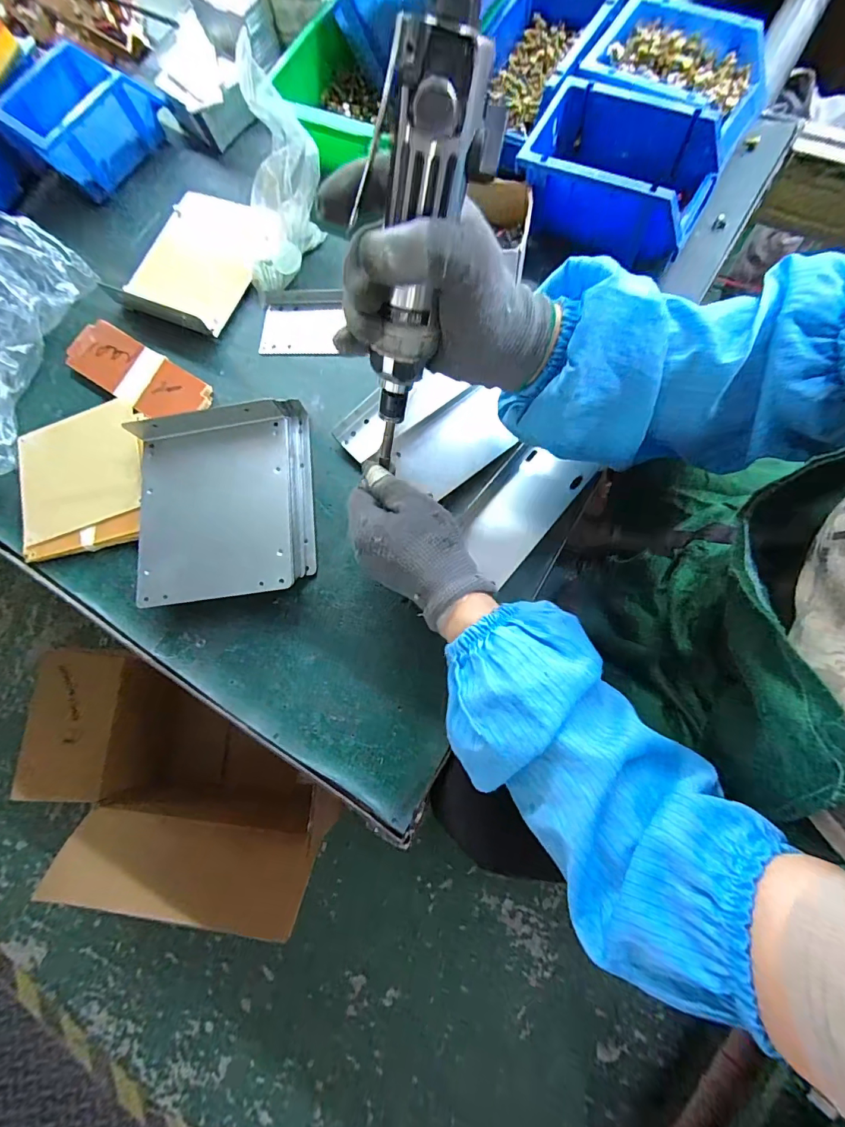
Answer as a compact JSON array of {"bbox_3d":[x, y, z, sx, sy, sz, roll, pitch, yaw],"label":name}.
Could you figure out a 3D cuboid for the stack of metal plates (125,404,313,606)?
[{"bbox_3d":[-0.181,-0.056,0.398,0.152,0.051,0.176,-6,76,4],"label":"stack of metal plates"}]

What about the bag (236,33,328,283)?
[{"bbox_3d":[-0.142,-0.377,0.442,0.081,0.175,0.066,6,29,3],"label":"bag"}]

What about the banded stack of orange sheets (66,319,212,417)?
[{"bbox_3d":[-0.302,-0.200,0.464,0.172,0.013,0.061,32,83,12],"label":"banded stack of orange sheets"}]

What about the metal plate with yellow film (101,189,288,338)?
[{"bbox_3d":[-0.239,-0.329,0.483,0.148,0.035,0.167,30,83,12],"label":"metal plate with yellow film"}]

